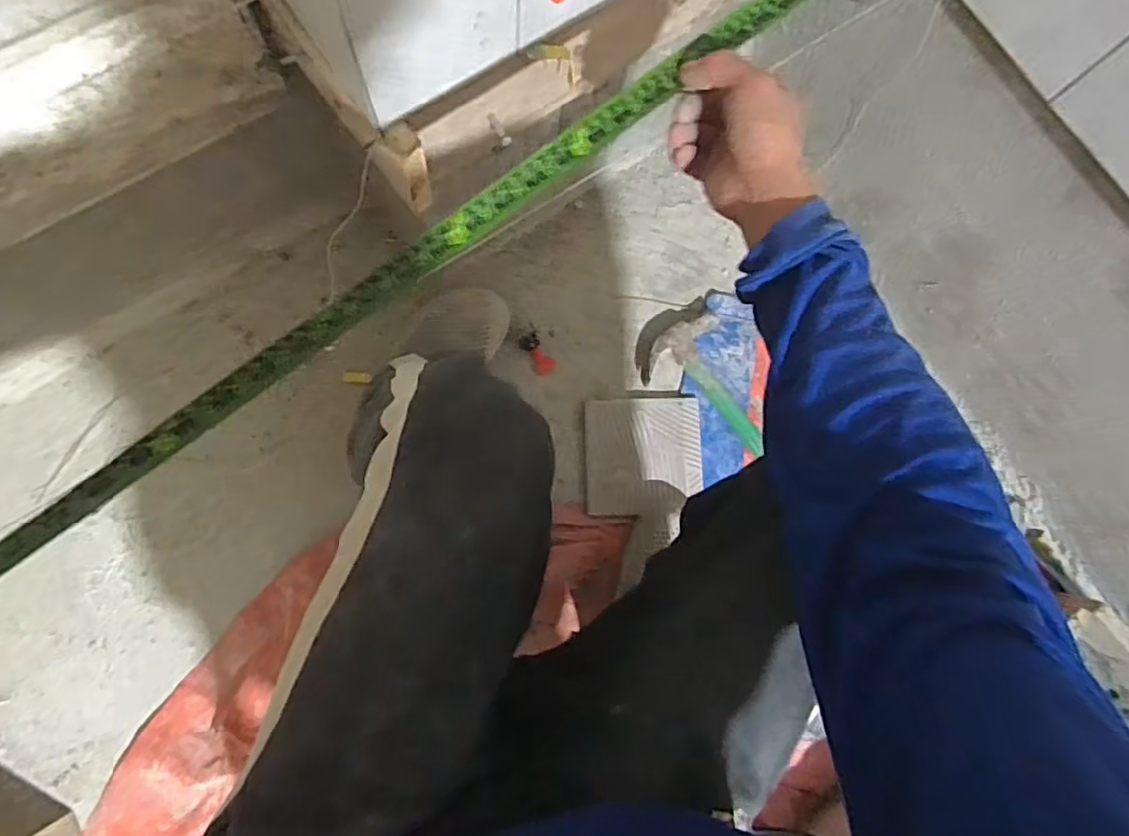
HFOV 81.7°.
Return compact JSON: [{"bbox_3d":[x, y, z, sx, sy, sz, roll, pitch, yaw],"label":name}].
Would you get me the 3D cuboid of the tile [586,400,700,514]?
[{"bbox_3d":[0.103,0.050,0.845,0.145,0.025,0.148,1,81,-4],"label":"tile"}]

